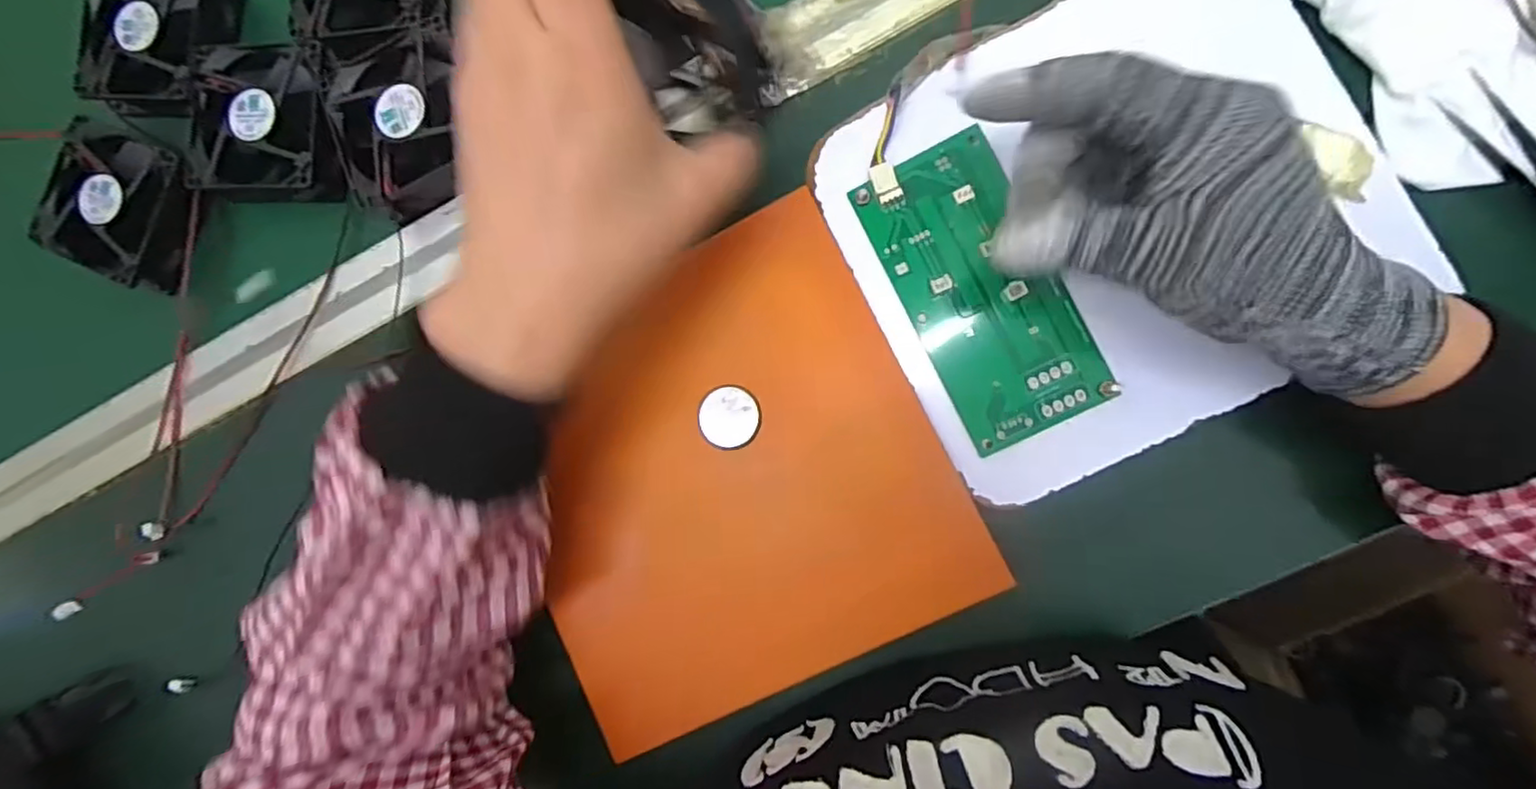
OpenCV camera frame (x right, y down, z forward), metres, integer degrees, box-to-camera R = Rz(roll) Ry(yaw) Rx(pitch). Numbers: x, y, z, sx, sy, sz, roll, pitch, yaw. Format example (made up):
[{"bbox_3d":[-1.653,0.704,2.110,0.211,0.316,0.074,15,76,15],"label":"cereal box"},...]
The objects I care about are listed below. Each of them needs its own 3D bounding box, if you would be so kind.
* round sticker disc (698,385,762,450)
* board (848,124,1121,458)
[{"bbox_3d":[-0.018,0.011,0.307,0.028,0.005,0.029,-3,82,10],"label":"round sticker disc"},{"bbox_3d":[0.094,-0.047,0.293,0.065,0.007,0.134,-26,84,8],"label":"board"}]

